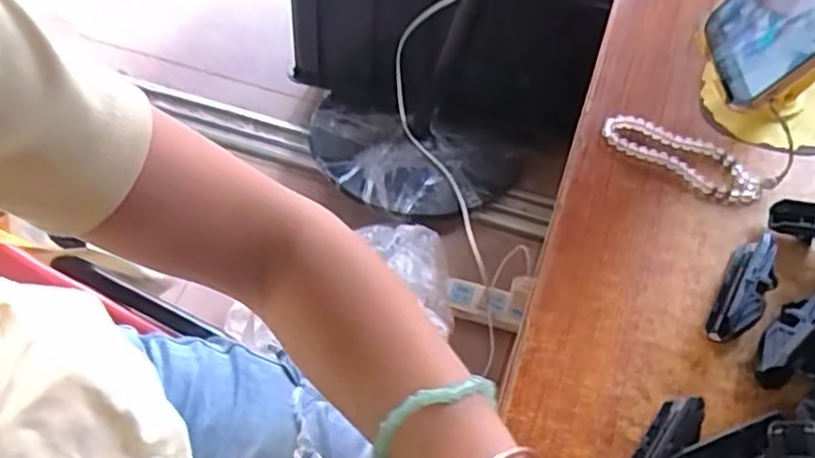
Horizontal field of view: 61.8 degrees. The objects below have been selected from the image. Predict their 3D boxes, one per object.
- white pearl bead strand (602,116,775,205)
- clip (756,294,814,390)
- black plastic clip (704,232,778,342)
[{"bbox_3d":[0.181,-0.048,0.443,0.105,0.012,0.036,33,62,19],"label":"white pearl bead strand"},{"bbox_3d":[0.207,0.057,0.367,0.020,0.019,0.069,37,63,21],"label":"clip"},{"bbox_3d":[0.191,0.034,0.382,0.025,0.020,0.069,26,60,16],"label":"black plastic clip"}]

